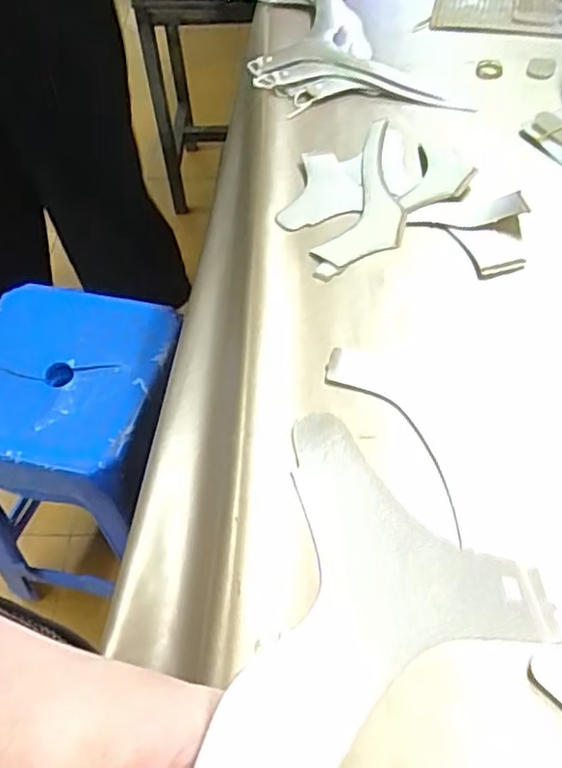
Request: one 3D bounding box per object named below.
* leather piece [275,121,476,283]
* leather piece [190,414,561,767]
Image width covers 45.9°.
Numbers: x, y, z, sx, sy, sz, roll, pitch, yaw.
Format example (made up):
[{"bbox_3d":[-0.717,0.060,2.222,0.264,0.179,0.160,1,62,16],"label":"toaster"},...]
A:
[{"bbox_3d":[0.068,-0.155,0.538,0.156,0.009,0.114,-32,62,-13],"label":"leather piece"},{"bbox_3d":[0.019,0.096,0.155,0.086,0.016,0.182,27,52,-5],"label":"leather piece"}]

